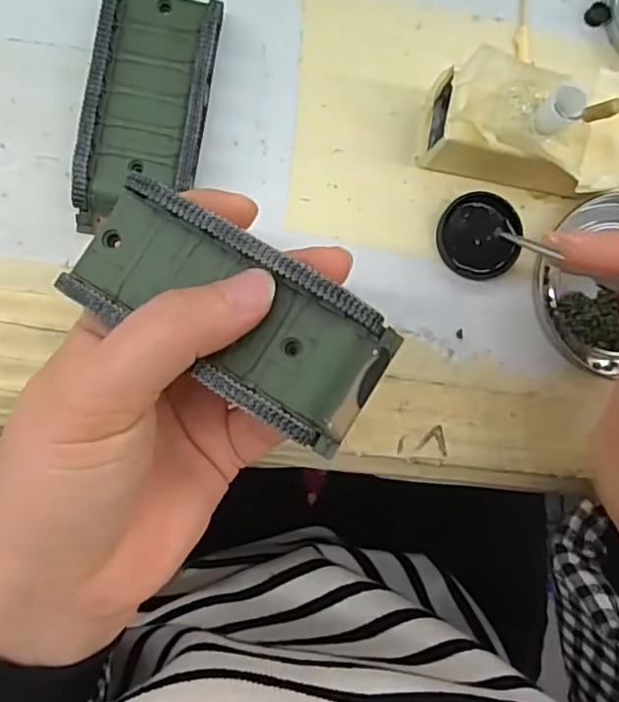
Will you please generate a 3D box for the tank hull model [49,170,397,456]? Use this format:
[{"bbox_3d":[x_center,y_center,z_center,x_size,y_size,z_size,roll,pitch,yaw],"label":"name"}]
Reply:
[{"bbox_3d":[-0.025,-0.010,0.173,0.097,0.017,0.042,26,85,6],"label":"tank hull model"}]

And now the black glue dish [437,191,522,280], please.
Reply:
[{"bbox_3d":[0.072,-0.049,0.250,0.034,0.007,0.035,0,88,-6],"label":"black glue dish"}]

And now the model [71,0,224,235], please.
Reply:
[{"bbox_3d":[-0.062,-0.093,0.230,0.045,0.018,0.095,9,87,-6],"label":"model"}]

